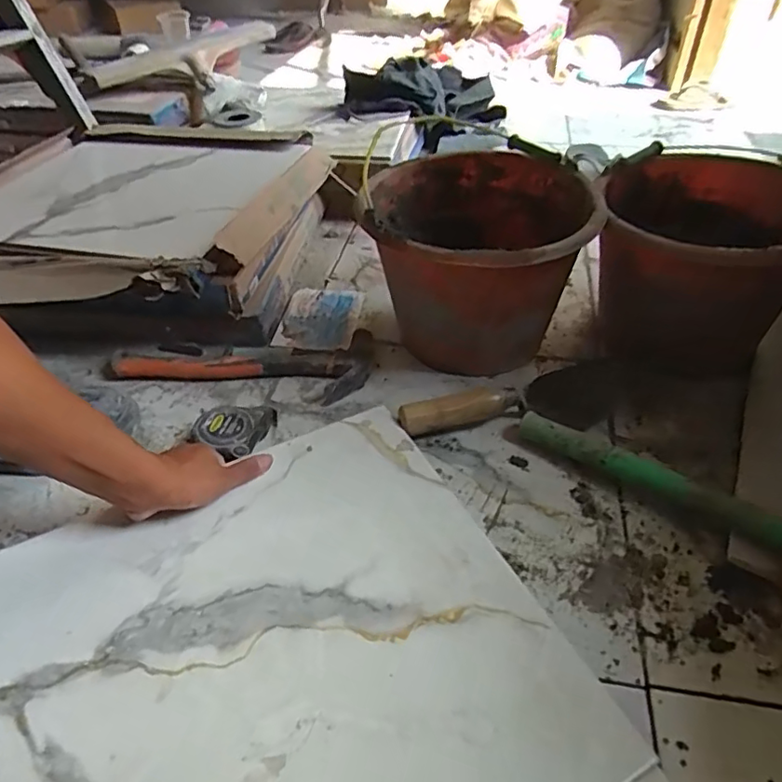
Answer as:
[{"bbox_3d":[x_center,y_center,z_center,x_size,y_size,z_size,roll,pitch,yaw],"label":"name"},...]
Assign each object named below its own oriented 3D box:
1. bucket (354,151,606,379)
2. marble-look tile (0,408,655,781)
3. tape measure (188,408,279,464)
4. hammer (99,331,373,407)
[{"bbox_3d":[0.102,-0.153,0.725,0.260,0.199,0.278,-1,42,1],"label":"bucket"},{"bbox_3d":[-0.087,0.204,0.450,0.394,0.015,0.385,-21,45,-20],"label":"marble-look tile"},{"bbox_3d":[-0.172,0.044,0.637,0.066,0.039,0.081,11,43,14],"label":"tape measure"},{"bbox_3d":[-0.191,-0.033,0.726,0.329,0.027,0.102,1,42,3],"label":"hammer"}]

